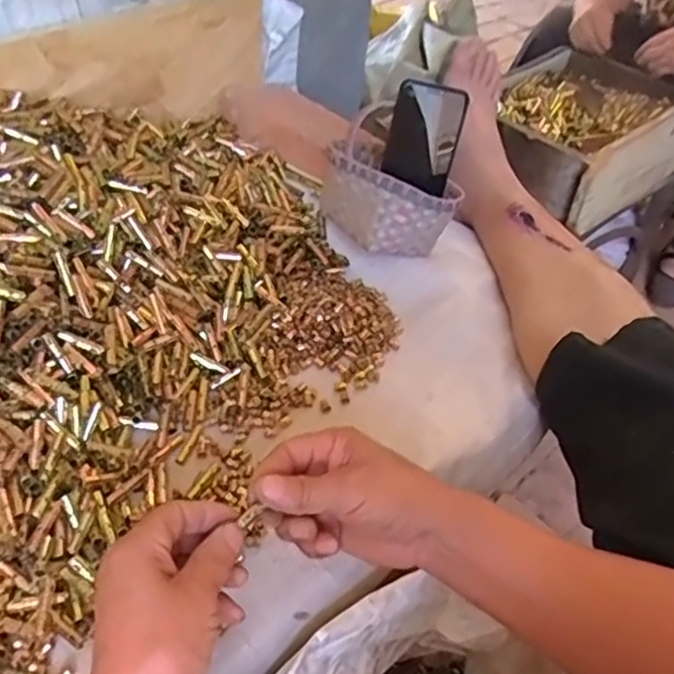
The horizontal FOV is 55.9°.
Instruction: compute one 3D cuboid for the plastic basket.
[{"bbox_3d":[0.054,-0.158,0.674,0.153,0.130,0.085,15,49,7],"label":"plastic basket"}]

